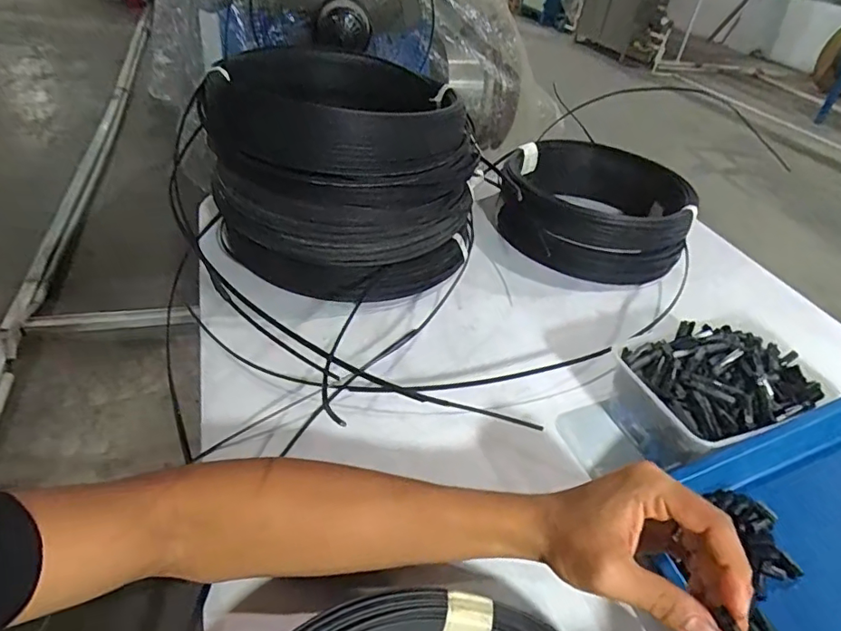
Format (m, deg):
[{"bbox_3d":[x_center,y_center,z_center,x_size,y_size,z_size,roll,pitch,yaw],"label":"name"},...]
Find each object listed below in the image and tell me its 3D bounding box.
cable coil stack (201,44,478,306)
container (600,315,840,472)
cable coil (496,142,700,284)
[{"bbox_3d":[-0.087,-0.176,0.650,0.296,0.203,0.290,8,37,-2],"label":"cable coil stack"},{"bbox_3d":[0.265,0.070,0.486,0.175,0.074,0.120,-12,44,-24],"label":"container"},{"bbox_3d":[0.238,-0.157,0.745,0.245,0.086,0.247,6,38,-4],"label":"cable coil"}]

